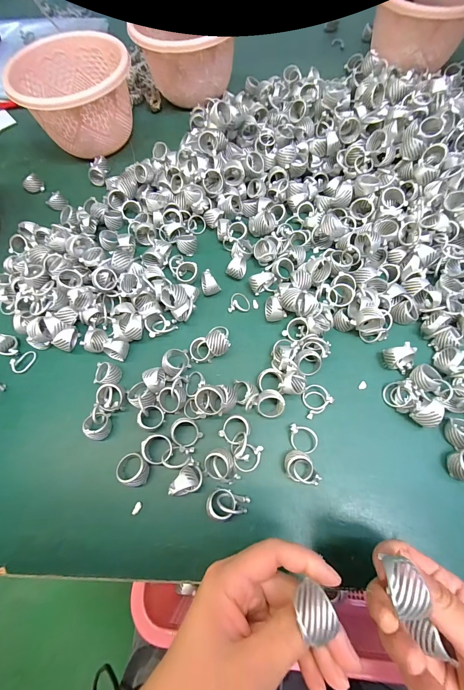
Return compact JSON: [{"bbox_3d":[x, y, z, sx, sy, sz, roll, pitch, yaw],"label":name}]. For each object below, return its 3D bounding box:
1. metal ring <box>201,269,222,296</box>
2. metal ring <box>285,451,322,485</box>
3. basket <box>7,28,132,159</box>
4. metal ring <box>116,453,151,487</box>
[{"bbox_3d":[-0.022,-0.064,0.302,0.018,0.025,0.024,-12,67,-2],"label":"metal ring"},{"bbox_3d":[0.057,0.098,0.233,0.030,0.018,0.022,10,68,7],"label":"metal ring"},{"bbox_3d":[-0.198,-0.320,0.387,0.135,0.093,0.126,-26,68,-8],"label":"basket"},{"bbox_3d":[-0.082,0.101,0.239,0.026,0.019,0.023,23,70,12],"label":"metal ring"}]

